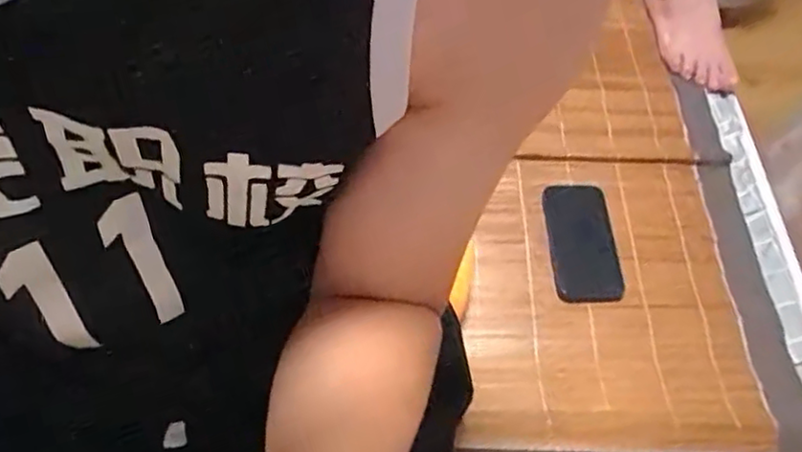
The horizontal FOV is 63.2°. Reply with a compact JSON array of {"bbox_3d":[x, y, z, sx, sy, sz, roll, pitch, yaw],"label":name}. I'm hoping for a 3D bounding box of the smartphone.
[{"bbox_3d":[0.213,0.018,0.771,0.078,0.009,0.158,-4,59,3],"label":"smartphone"}]

